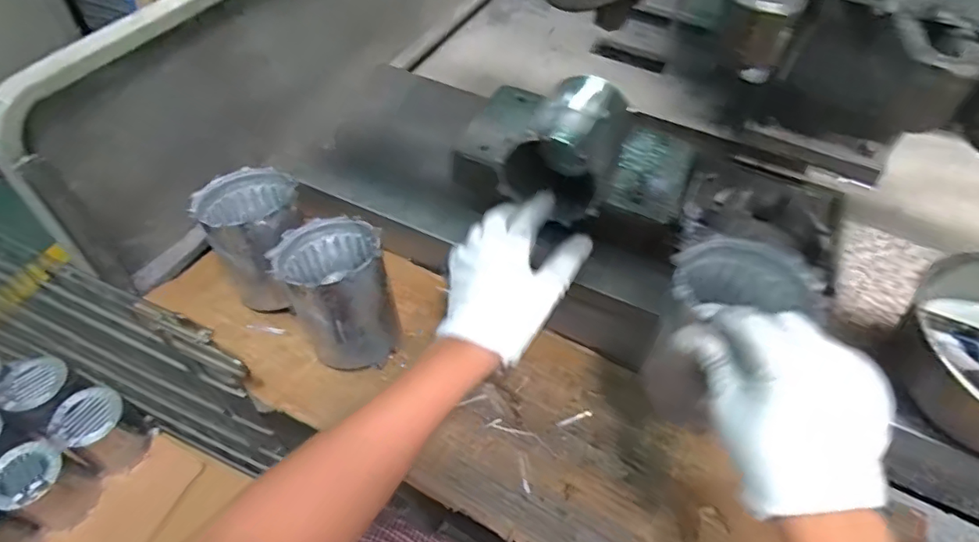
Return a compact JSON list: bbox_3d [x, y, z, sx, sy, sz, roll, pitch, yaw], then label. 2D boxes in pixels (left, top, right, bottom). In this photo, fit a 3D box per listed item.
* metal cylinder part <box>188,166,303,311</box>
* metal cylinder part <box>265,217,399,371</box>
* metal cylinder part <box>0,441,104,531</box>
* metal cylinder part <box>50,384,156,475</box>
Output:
[{"bbox_3d":[-0.230,-0.033,0.572,0.103,0.119,0.101,2,52,-2],"label":"metal cylinder part"},{"bbox_3d":[-0.139,0.021,0.531,0.089,0.121,0.111,-27,59,-22],"label":"metal cylinder part"},{"bbox_3d":[-0.615,0.302,0.780,0.103,0.110,0.087,17,53,9],"label":"metal cylinder part"},{"bbox_3d":[-0.573,0.236,0.837,0.084,0.113,0.087,2,52,-2],"label":"metal cylinder part"}]

